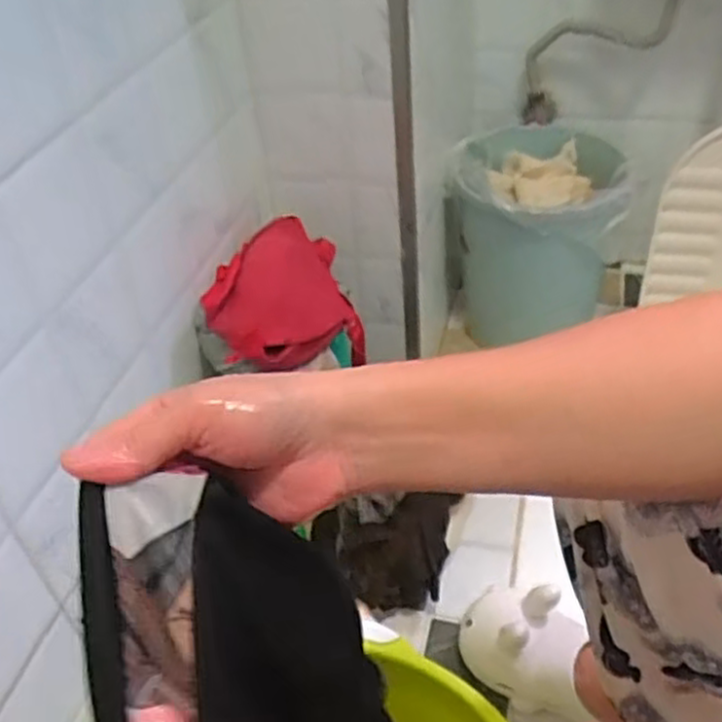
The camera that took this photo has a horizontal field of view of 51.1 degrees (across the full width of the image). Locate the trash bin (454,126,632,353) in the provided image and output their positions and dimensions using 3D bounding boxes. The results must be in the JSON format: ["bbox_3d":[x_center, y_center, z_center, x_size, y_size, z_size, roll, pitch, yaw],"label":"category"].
[{"bbox_3d":[0.258,-0.153,1.107,0.224,0.278,0.227,1,40,13],"label":"trash bin"}]

